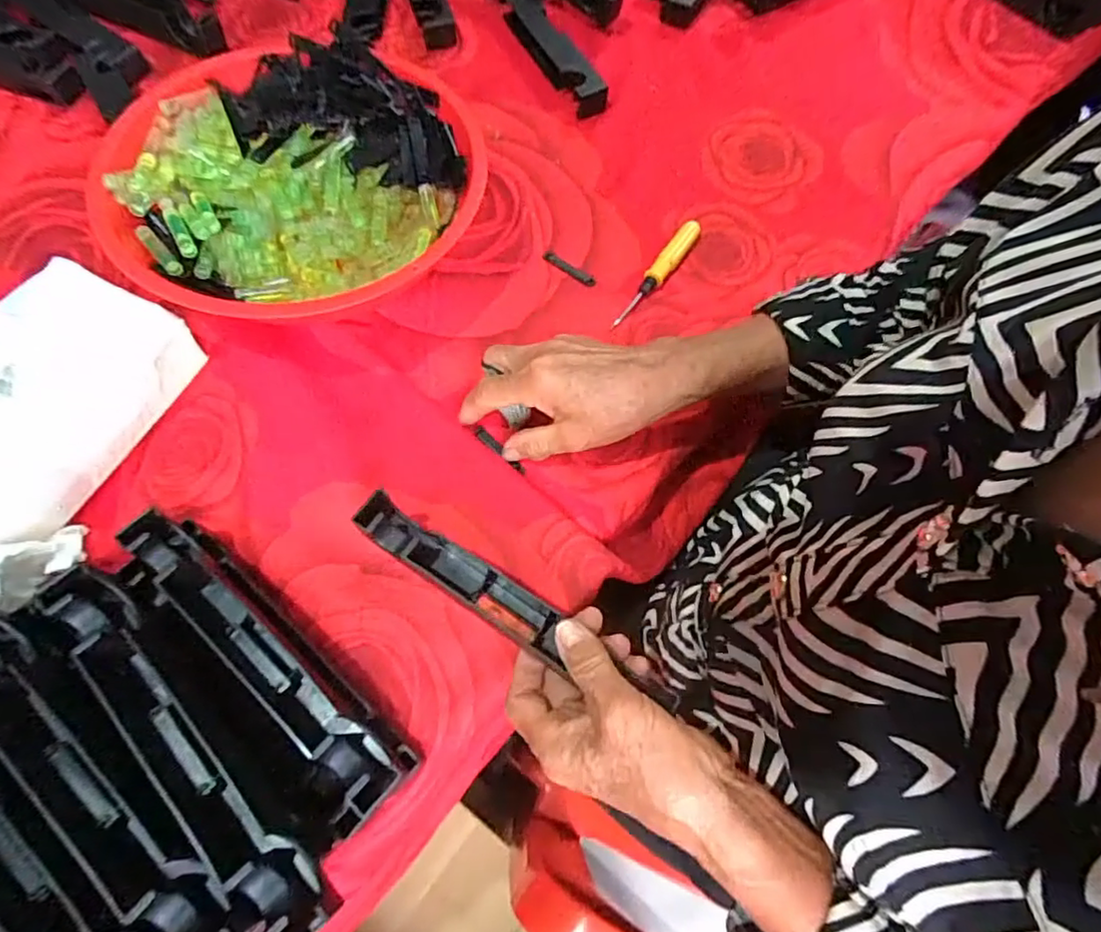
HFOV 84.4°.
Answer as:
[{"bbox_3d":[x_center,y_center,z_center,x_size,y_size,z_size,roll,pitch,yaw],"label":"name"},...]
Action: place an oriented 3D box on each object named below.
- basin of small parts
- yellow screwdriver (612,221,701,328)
[{"bbox_3d":[-0.183,-0.193,0.437,0.240,0.080,0.247,0,68,-1],"label":"basin of small parts"},{"bbox_3d":[0.084,-0.151,0.472,0.017,0.014,0.113,33,69,11],"label":"yellow screwdriver"}]

